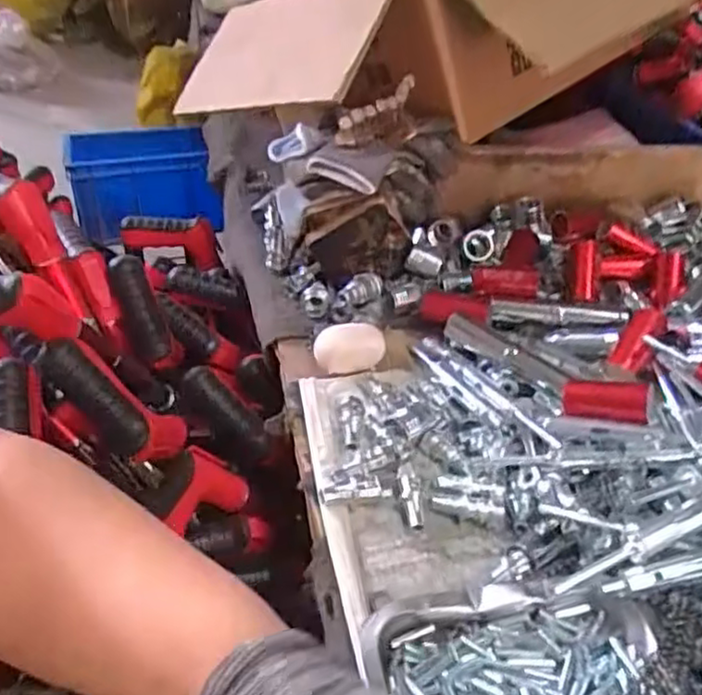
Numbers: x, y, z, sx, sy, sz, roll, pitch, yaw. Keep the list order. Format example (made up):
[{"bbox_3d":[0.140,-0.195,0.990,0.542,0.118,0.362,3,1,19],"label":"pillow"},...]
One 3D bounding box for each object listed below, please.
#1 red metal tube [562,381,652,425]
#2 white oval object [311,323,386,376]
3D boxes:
[{"bbox_3d":[0.189,0.040,0.511,0.061,0.023,0.022,0,31,35],"label":"red metal tube"},{"bbox_3d":[-0.002,0.001,0.607,0.067,0.029,0.034,-14,44,-23],"label":"white oval object"}]

